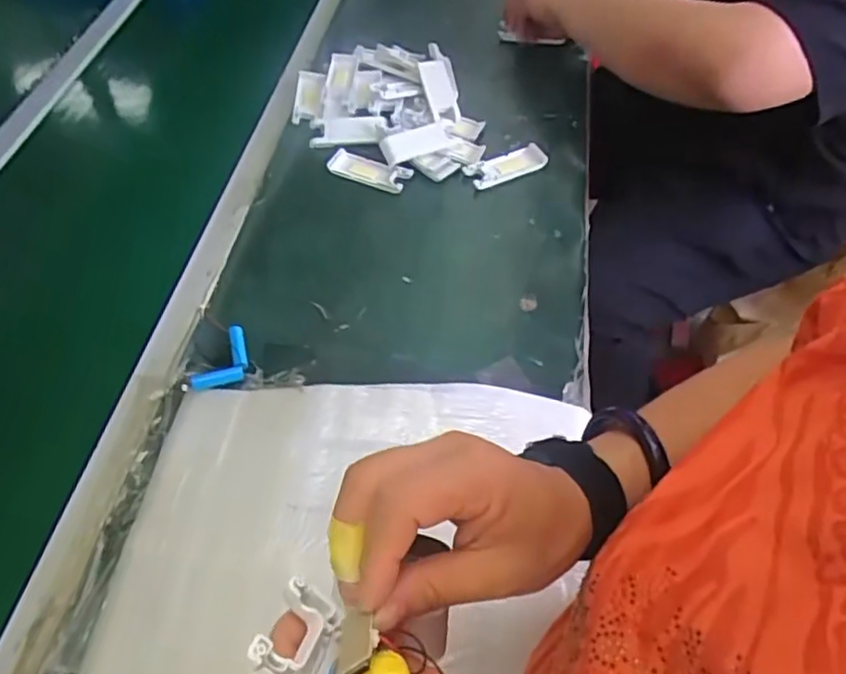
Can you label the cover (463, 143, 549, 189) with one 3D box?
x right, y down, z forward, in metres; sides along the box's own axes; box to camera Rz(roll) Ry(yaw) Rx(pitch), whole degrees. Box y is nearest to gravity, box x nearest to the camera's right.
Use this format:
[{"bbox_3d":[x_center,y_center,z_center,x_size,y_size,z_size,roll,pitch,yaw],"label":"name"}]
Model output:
[{"bbox_3d":[0.107,-0.220,0.835,0.105,0.012,0.046,-20,56,-15],"label":"cover"}]

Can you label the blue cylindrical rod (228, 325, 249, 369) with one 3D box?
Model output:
[{"bbox_3d":[-0.187,0.010,0.663,0.014,0.013,0.049,-13,54,-10],"label":"blue cylindrical rod"}]

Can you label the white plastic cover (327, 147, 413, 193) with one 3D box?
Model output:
[{"bbox_3d":[-0.069,-0.213,0.834,0.107,0.014,0.037,20,55,14],"label":"white plastic cover"}]

